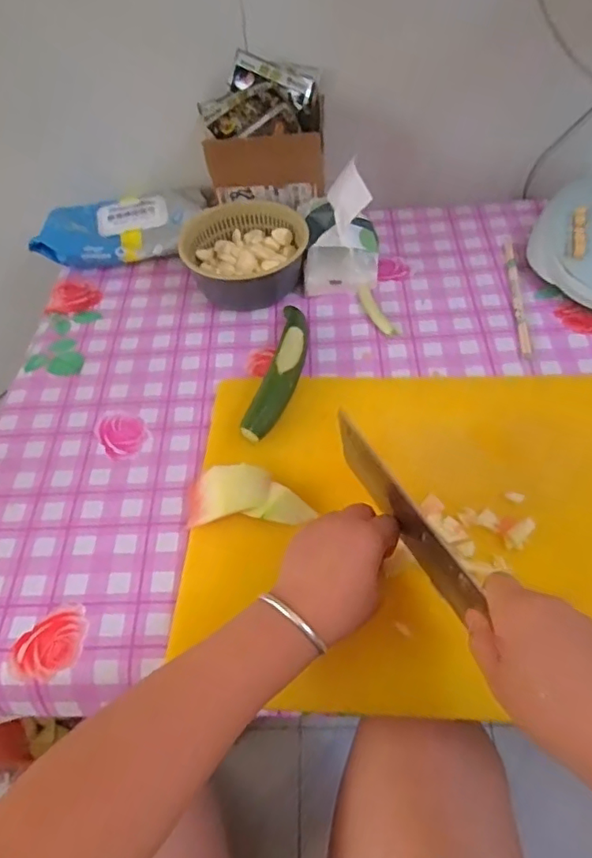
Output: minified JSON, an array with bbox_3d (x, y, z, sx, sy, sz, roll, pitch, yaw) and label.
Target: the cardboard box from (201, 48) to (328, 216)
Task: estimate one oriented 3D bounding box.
[{"bbox_3d":[-0.036,-0.366,0.726,0.144,0.153,0.104,-2,53,4],"label":"cardboard box"}]

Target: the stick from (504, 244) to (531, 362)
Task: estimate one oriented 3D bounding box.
[{"bbox_3d":[0.265,-0.162,0.689,0.013,0.005,0.208,3,53,7],"label":"stick"}]

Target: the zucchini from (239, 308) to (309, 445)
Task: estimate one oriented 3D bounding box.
[{"bbox_3d":[-0.012,-0.068,0.621,0.041,0.041,0.198,7,54,11],"label":"zucchini"}]

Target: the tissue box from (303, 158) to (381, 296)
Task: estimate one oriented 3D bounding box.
[{"bbox_3d":[0.055,-0.236,0.690,0.090,0.121,0.103,1,53,6],"label":"tissue box"}]

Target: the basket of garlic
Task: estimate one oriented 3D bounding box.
[{"bbox_3d":[-0.061,-0.219,0.724,0.150,0.061,0.141,9,55,12],"label":"basket of garlic"}]

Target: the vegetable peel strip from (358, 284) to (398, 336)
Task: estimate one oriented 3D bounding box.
[{"bbox_3d":[0.095,-0.141,0.682,0.019,0.007,0.087,-19,54,-8],"label":"vegetable peel strip"}]

